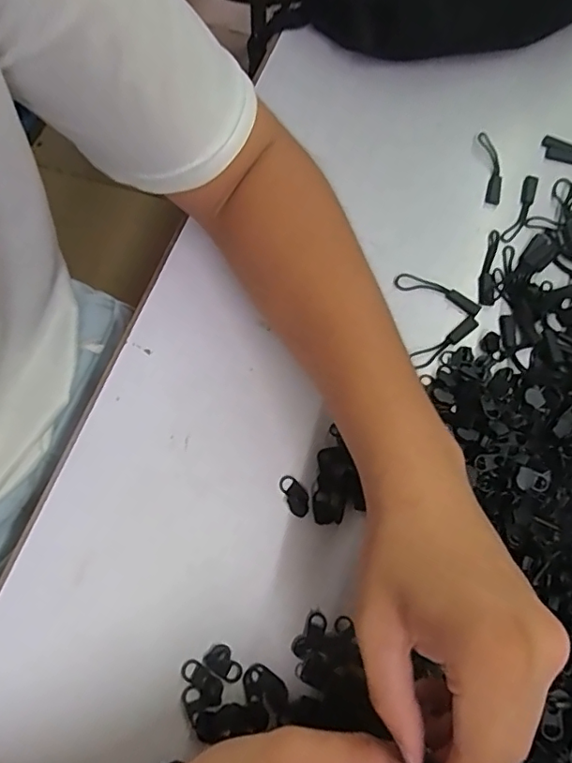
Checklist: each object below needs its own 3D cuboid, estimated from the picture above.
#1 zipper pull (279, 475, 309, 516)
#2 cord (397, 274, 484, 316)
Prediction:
[{"bbox_3d":[0.006,0.068,0.316,0.013,0.004,0.025,-27,73,-10],"label":"zipper pull"},{"bbox_3d":[0.104,-0.061,0.363,0.059,0.006,0.011,24,72,7],"label":"cord"}]

